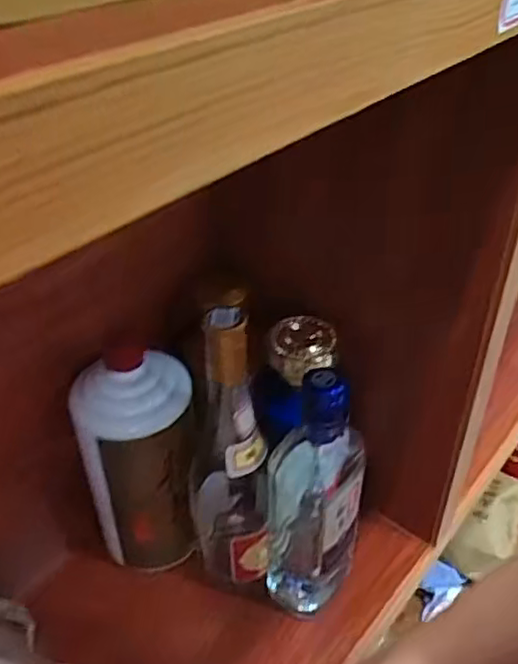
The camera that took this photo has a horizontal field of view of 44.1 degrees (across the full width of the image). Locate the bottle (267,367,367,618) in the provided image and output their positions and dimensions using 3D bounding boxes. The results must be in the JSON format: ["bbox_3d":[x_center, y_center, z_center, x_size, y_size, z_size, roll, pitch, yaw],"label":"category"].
[{"bbox_3d":[0.042,0.128,0.485,0.068,0.226,0.053,7,38,10],"label":"bottle"}]

